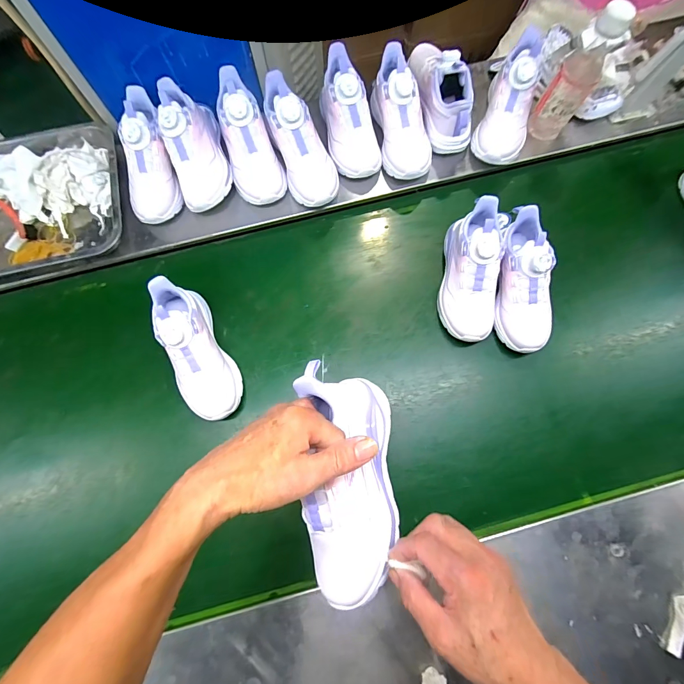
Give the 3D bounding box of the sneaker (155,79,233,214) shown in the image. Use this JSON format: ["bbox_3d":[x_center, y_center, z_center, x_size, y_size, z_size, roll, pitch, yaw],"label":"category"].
[{"bbox_3d":[-0.241,-0.322,0.588,0.085,0.089,0.205,-13,96,-2],"label":"sneaker"}]

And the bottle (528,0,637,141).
[{"bbox_3d":[0.368,-0.415,0.568,0.065,0.197,0.053,32,80,10],"label":"bottle"}]

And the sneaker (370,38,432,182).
[{"bbox_3d":[0.102,-0.373,0.608,0.085,0.074,0.188,-15,100,-3],"label":"sneaker"}]

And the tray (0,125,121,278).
[{"bbox_3d":[-0.554,-0.229,0.602,0.366,0.063,0.256,-13,76,0],"label":"tray"}]

